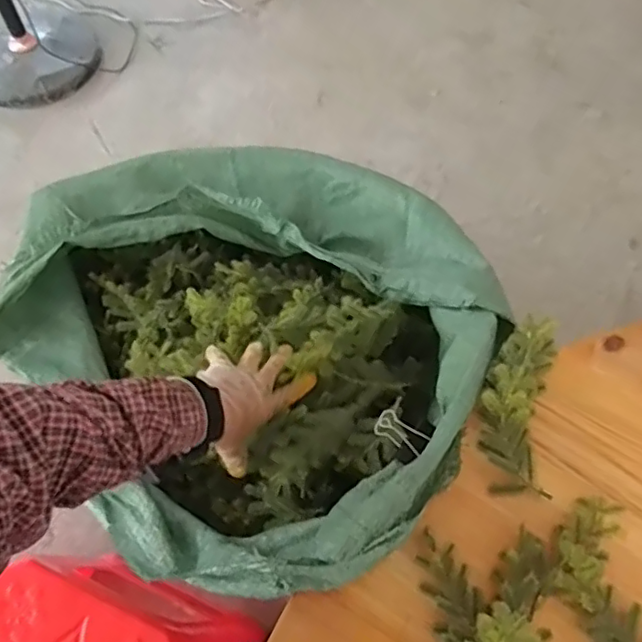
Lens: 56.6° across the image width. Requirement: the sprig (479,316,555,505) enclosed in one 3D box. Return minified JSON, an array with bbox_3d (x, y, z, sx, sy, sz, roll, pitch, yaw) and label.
[{"bbox_3d":[0.187,0.081,0.560,0.076,0.042,0.183,10,62,4],"label":"sprig"}]

